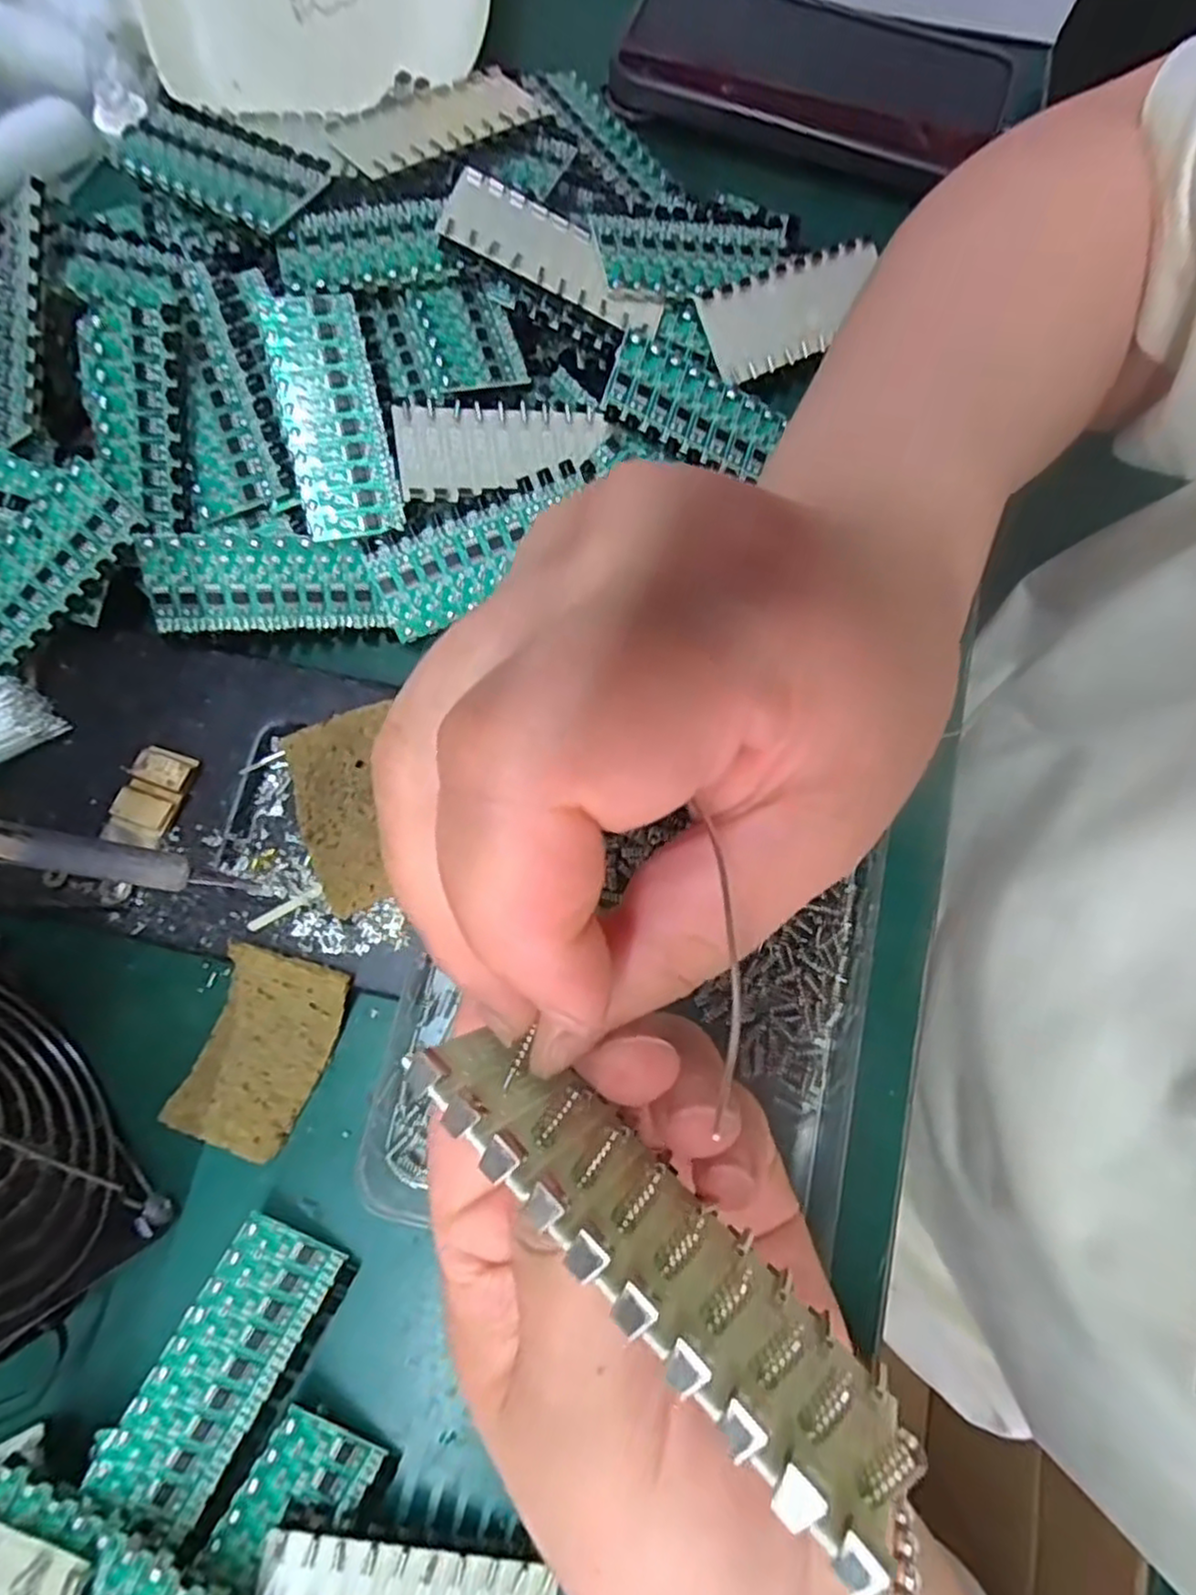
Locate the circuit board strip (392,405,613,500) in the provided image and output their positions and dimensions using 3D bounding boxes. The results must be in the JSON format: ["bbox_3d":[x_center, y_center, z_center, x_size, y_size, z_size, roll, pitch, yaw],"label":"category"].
[{"bbox_3d":[-0.031,-0.120,0.245,0.073,0.009,0.032,-17,79,-16],"label":"circuit board strip"}]

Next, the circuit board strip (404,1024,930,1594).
[{"bbox_3d":[0.007,0.061,0.101,0.078,0.034,0.004,38,100,21],"label":"circuit board strip"}]

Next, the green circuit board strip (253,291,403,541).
[{"bbox_3d":[-0.087,-0.126,0.234,0.031,0.005,0.079,-14,93,-3],"label":"green circuit board strip"}]

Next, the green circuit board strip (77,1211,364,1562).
[{"bbox_3d":[-0.103,0.160,0.200,0.036,0.005,0.072,35,69,-10],"label":"green circuit board strip"}]

